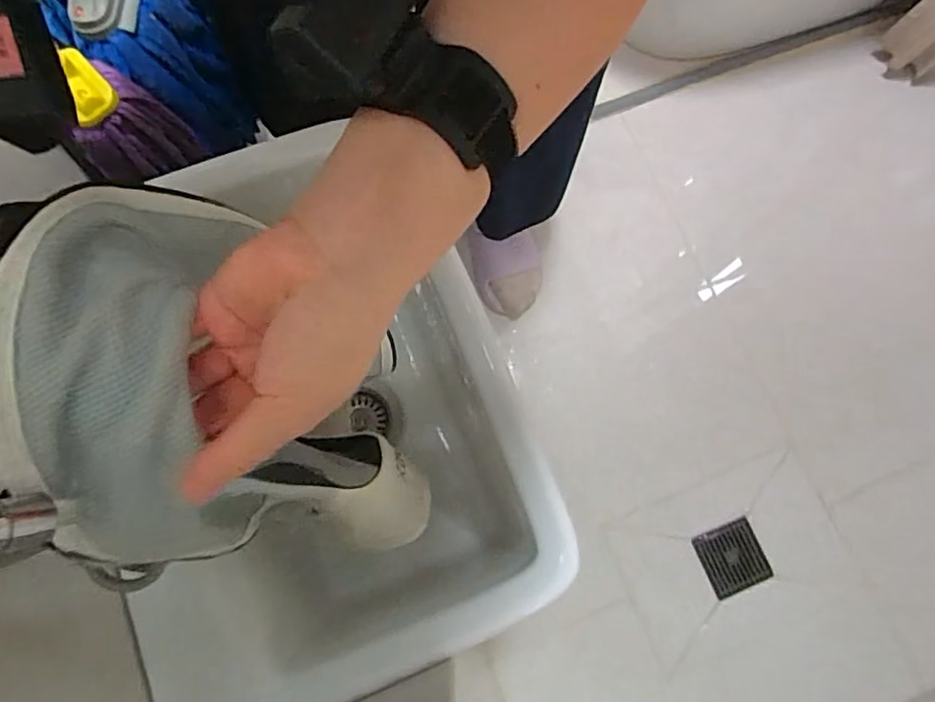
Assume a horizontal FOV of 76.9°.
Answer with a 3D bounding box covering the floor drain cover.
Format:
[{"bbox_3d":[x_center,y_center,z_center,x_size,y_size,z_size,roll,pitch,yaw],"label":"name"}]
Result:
[{"bbox_3d":[0.408,0.319,0.911,0.096,0.006,0.094,-19,69,-7],"label":"floor drain cover"}]

